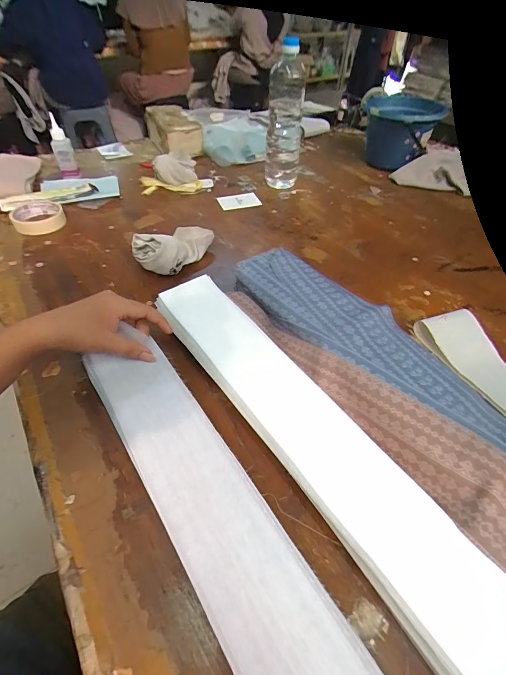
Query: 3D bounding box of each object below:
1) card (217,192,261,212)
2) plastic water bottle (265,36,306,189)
[{"bbox_3d":[-0.032,-0.310,0.765,0.090,0.006,0.066,-15,55,-18],"label":"card"},{"bbox_3d":[0.067,-0.451,0.711,0.073,0.272,0.070,3,48,2],"label":"plastic water bottle"}]

